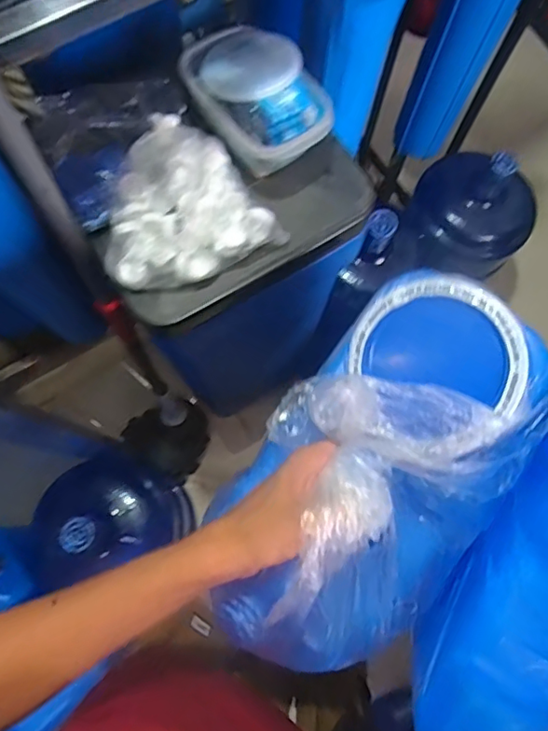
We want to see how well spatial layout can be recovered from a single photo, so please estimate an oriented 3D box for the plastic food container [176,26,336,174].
[{"bbox_3d":[-0.022,-0.310,0.617,0.114,0.064,0.168,-35,78,-7],"label":"plastic food container"}]

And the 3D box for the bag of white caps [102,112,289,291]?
[{"bbox_3d":[-0.115,-0.177,0.605,0.178,0.047,0.175,-33,78,-7],"label":"bag of white caps"}]

